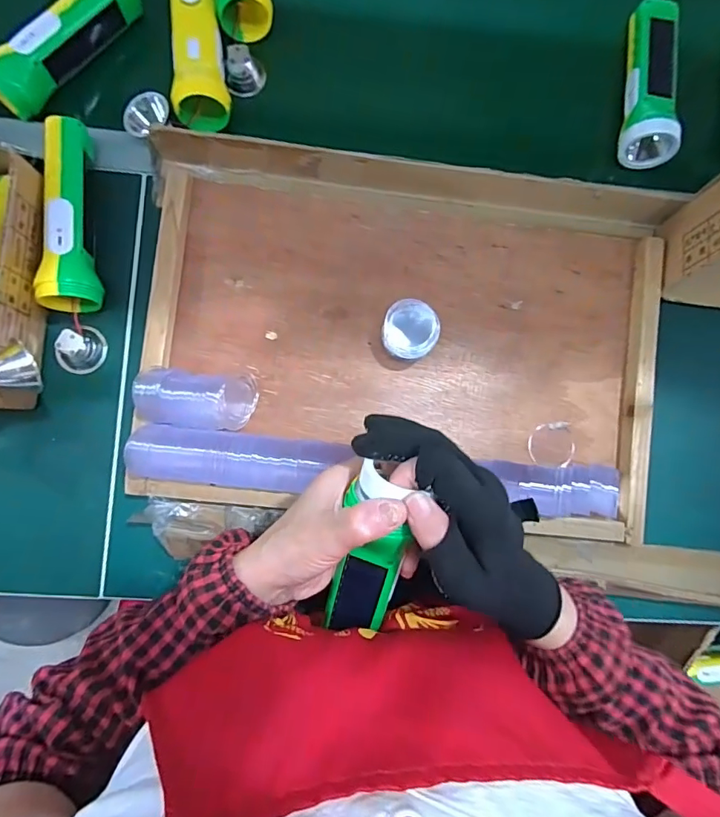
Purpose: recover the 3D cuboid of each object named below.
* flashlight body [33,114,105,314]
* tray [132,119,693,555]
[{"bbox_3d":[-0.261,-0.170,0.417,0.045,0.045,0.164,-7,87,-5],"label":"flashlight body"},{"bbox_3d":[0.049,-0.063,0.444,0.485,0.036,0.336,4,86,-5],"label":"tray"}]

